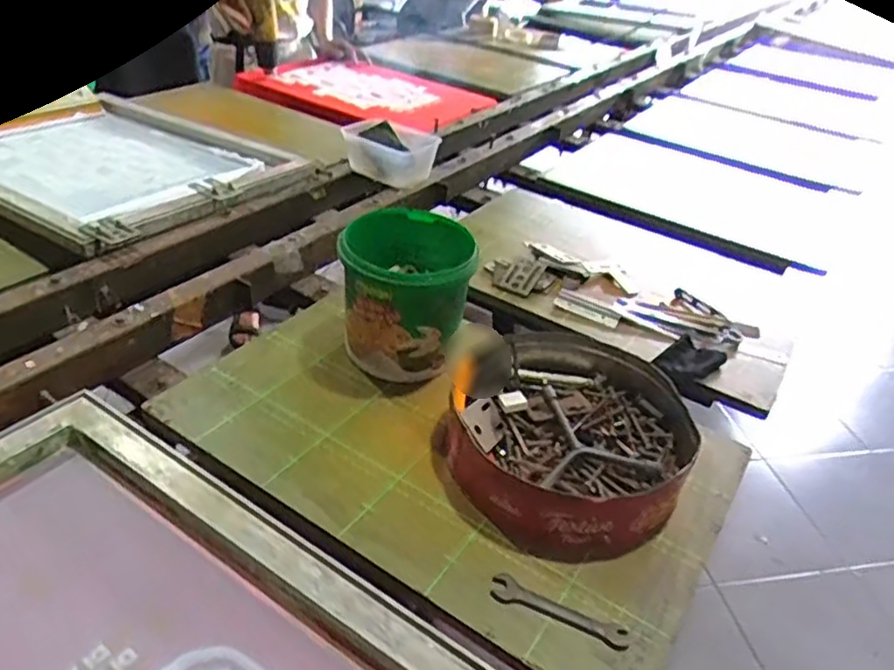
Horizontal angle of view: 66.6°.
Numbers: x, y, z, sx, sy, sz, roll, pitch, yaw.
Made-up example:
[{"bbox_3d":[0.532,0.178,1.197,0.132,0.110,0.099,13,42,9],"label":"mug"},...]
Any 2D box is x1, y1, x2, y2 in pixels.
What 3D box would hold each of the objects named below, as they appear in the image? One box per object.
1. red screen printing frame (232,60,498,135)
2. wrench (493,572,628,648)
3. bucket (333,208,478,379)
[{"bbox_3d":[-0.181,-0.628,1.784,0.671,0.057,0.412,30,43,32],"label":"red screen printing frame"},{"bbox_3d":[0.100,0.247,0.612,0.122,0.004,0.024,19,38,17],"label":"wrench"},{"bbox_3d":[-0.053,-0.055,0.862,0.152,0.146,0.156,4,36,-3],"label":"bucket"}]

